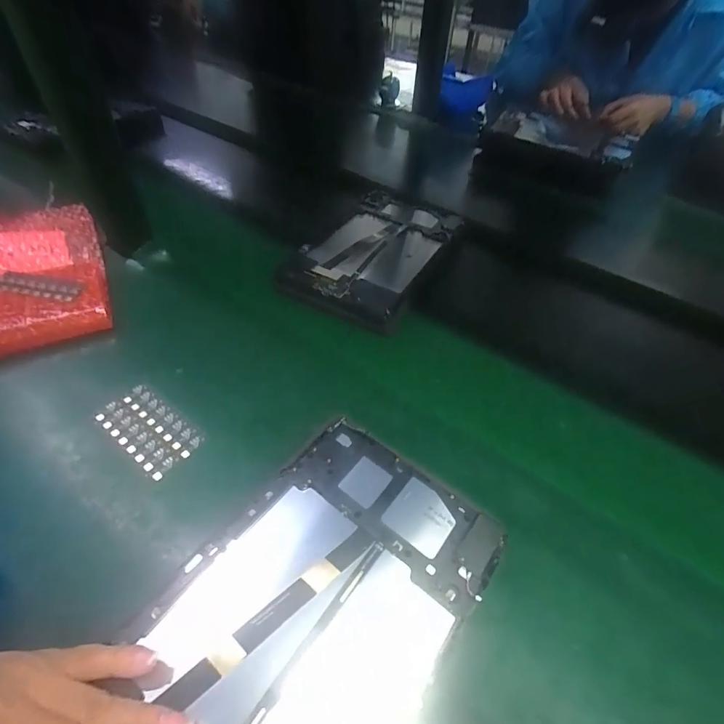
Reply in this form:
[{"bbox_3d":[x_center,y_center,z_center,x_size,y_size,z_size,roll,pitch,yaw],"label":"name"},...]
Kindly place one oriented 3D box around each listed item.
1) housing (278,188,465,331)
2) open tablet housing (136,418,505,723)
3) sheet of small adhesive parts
[{"bbox_3d":[0.019,-0.147,0.534,0.152,0.030,0.258,23,50,16],"label":"housing"},{"bbox_3d":[-0.032,0.148,0.239,0.145,0.013,0.235,30,51,26],"label":"open tablet housing"},{"bbox_3d":[-0.181,0.057,0.348,0.093,0.004,0.047,32,54,24],"label":"sheet of small adhesive parts"}]

